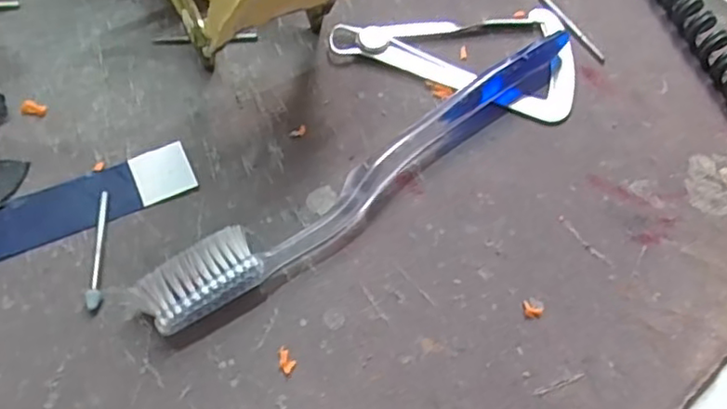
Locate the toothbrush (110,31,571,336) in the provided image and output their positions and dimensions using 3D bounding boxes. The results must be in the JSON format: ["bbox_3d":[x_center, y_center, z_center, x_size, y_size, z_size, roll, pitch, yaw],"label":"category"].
[{"bbox_3d":[0.008,-0.013,0.228,0.186,0.013,0.019,-33,65,-22],"label":"toothbrush"}]

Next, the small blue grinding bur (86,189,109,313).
[{"bbox_3d":[-0.085,0.014,0.209,0.004,0.004,0.042,-5,58,-7],"label":"small blue grinding bur"}]

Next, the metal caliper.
[{"bbox_3d":[0.040,-0.054,0.262,0.097,0.004,0.058,-9,59,-9],"label":"metal caliper"}]

